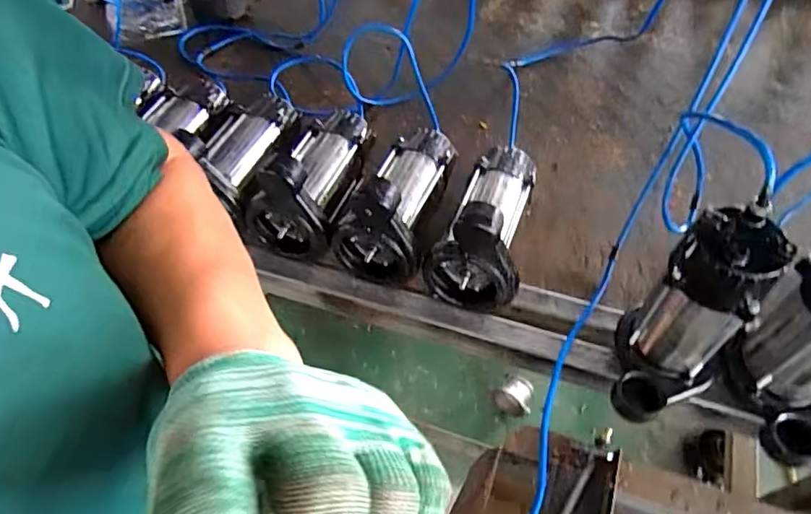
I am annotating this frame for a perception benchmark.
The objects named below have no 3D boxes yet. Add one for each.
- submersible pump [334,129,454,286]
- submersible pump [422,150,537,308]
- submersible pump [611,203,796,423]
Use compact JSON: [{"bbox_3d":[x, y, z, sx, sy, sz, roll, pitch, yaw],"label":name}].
[{"bbox_3d":[-0.009,-0.095,0.779,0.115,0.165,0.226,14,57,12],"label":"submersible pump"},{"bbox_3d":[0.104,-0.063,0.753,0.119,0.169,0.230,10,56,10],"label":"submersible pump"},{"bbox_3d":[0.305,0.069,0.610,0.161,0.240,0.115,-37,61,-21],"label":"submersible pump"}]

